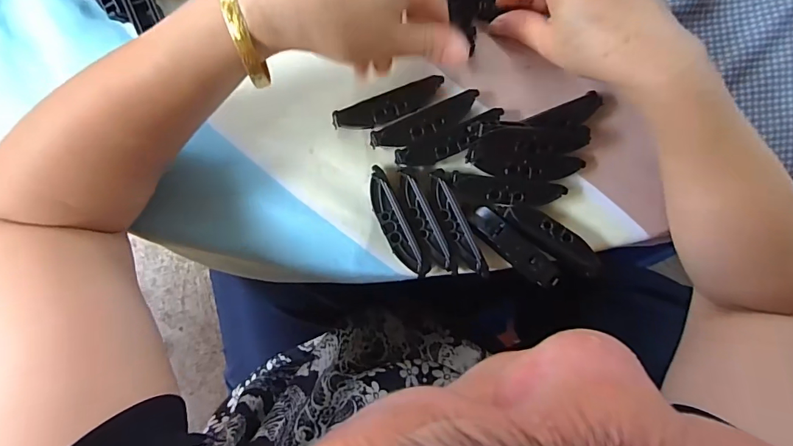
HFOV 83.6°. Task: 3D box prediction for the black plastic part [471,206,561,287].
[{"bbox_3d":[0.083,0.018,0.308,0.072,0.016,0.019,42,87,0],"label":"black plastic part"}]

